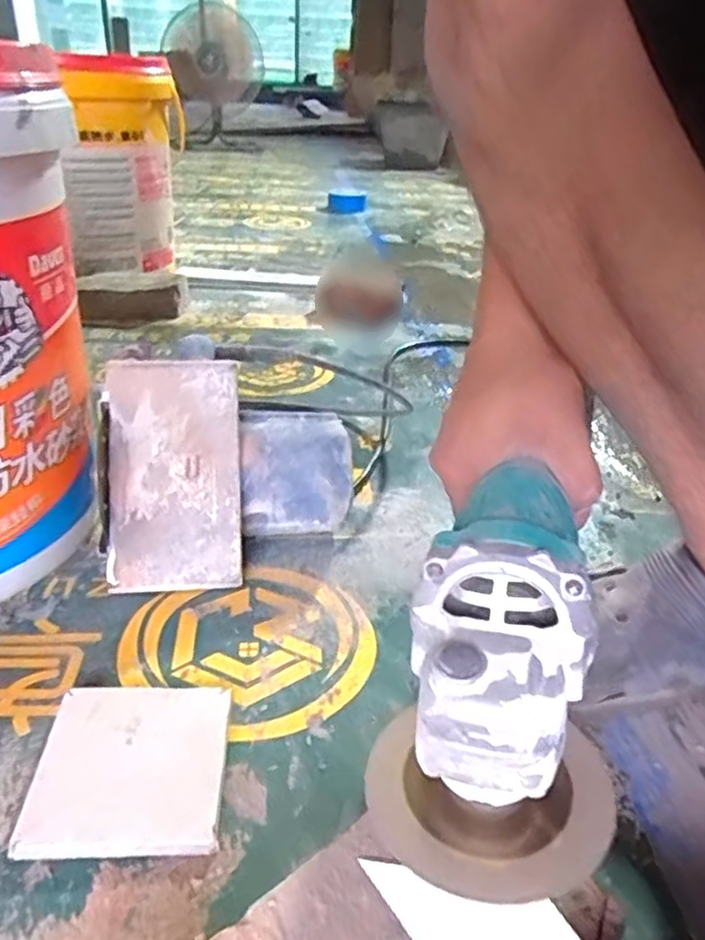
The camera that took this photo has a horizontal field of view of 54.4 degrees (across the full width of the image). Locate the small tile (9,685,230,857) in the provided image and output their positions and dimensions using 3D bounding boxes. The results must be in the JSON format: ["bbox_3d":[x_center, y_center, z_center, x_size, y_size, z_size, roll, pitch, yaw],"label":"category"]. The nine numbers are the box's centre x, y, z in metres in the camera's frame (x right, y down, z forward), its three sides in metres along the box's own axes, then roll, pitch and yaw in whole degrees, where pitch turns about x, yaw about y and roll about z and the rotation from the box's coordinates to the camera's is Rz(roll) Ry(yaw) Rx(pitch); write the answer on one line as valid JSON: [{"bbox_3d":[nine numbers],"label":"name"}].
[{"bbox_3d":[-0.120,0.161,0.378,0.095,0.012,0.099,0,31,-5],"label":"small tile"}]

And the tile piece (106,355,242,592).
[{"bbox_3d":[-0.134,0.002,0.515,0.096,0.169,0.010,-1,-5,-10],"label":"tile piece"}]

